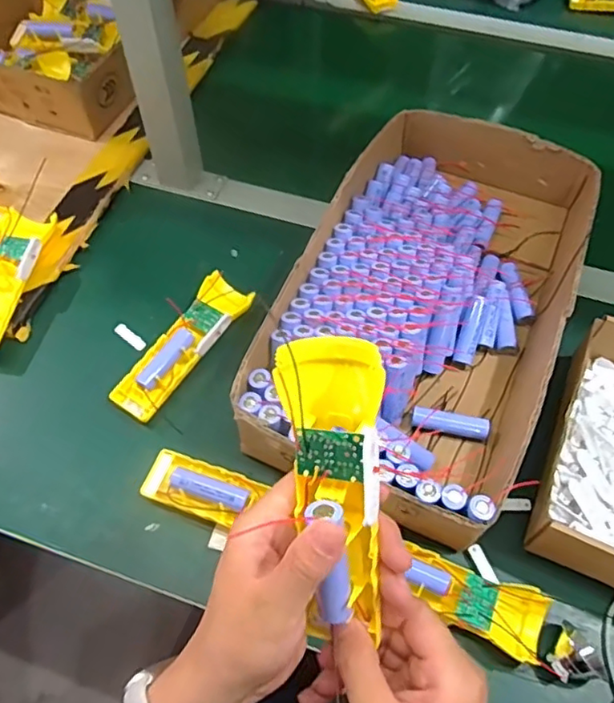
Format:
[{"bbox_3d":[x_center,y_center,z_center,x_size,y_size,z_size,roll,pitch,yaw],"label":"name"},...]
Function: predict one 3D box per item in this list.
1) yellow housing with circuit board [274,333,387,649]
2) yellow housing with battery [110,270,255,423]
[{"bbox_3d":[0.019,0.072,0.293,0.047,0.034,0.159,-8,96,-3],"label":"yellow housing with circuit board"},{"bbox_3d":[-0.116,-0.004,0.559,0.047,0.030,0.154,31,66,18],"label":"yellow housing with battery"}]

